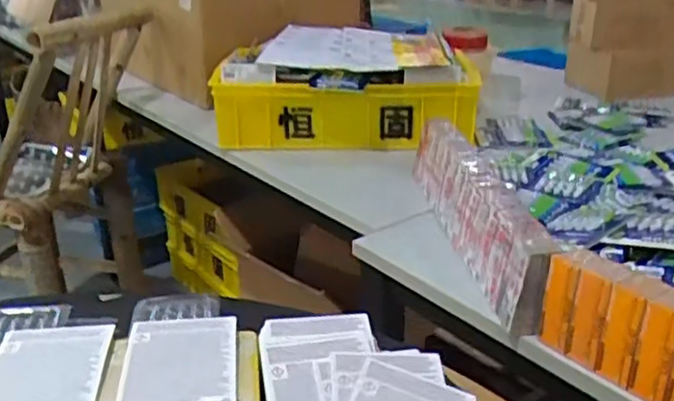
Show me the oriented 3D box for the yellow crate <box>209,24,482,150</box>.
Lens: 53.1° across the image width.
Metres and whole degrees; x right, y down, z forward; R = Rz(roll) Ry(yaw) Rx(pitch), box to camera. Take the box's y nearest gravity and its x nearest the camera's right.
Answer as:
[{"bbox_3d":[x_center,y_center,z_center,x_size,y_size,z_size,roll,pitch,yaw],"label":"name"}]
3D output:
[{"bbox_3d":[0.033,-0.254,1.517,0.563,0.195,0.365,6,25,13],"label":"yellow crate"}]

